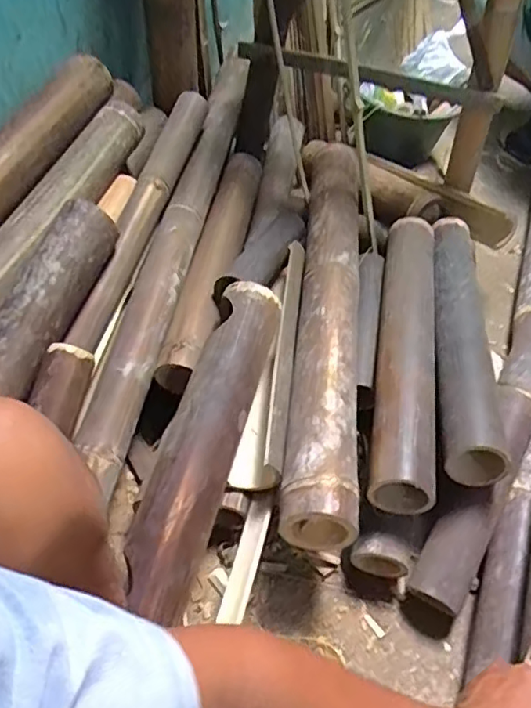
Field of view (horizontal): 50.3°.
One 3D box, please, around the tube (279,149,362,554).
[{"bbox_3d":[0.091,-0.082,0.850,0.096,0.084,0.745,6,49,0],"label":"tube"}]

